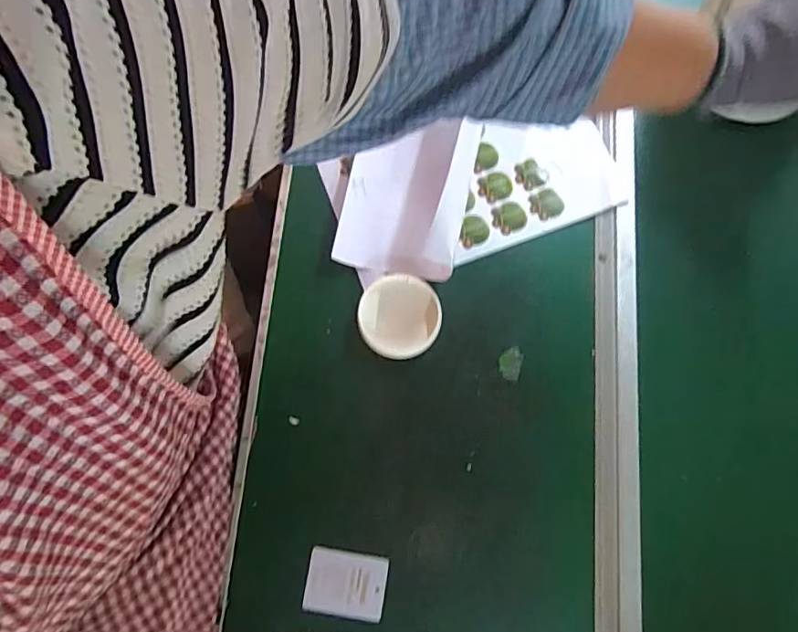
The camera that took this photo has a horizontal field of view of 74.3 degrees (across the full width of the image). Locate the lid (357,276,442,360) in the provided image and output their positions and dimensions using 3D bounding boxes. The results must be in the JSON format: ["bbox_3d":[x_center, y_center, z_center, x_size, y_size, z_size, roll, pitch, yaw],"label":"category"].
[{"bbox_3d":[0.000,0.001,0.514,0.079,0.019,0.077,0,77,1],"label":"lid"}]

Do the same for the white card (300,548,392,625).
[{"bbox_3d":[-0.047,0.236,0.462,0.068,0.004,0.052,8,77,3],"label":"white card"}]

